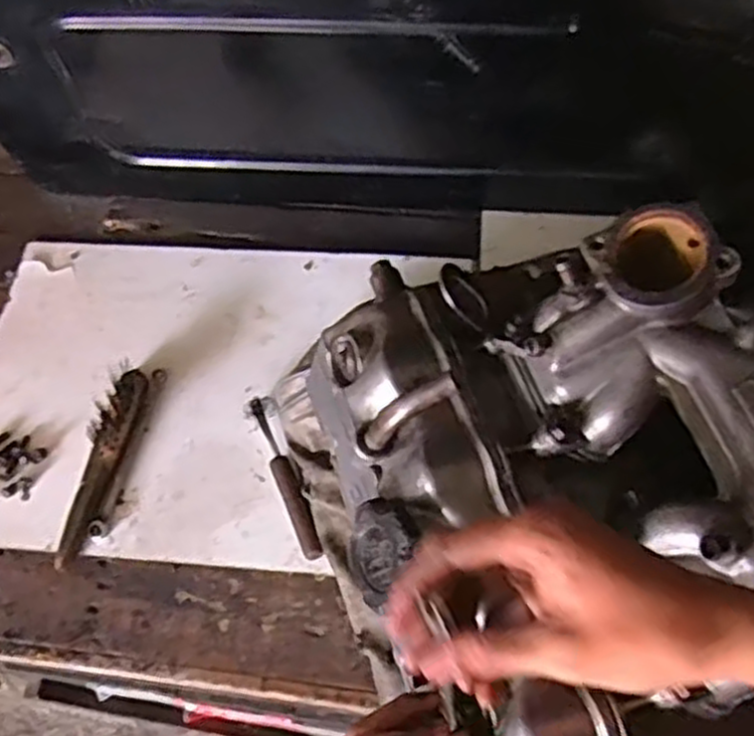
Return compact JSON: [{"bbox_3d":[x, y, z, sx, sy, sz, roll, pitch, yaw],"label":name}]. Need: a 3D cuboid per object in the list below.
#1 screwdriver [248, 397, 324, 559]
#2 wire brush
[{"bbox_3d":[-0.090,0.104,0.774,0.020,0.015,0.177,-21,61,-9],"label":"screwdriver"},{"bbox_3d":[-0.271,0.092,0.782,0.033,0.041,0.201,8,61,8],"label":"wire brush"}]

